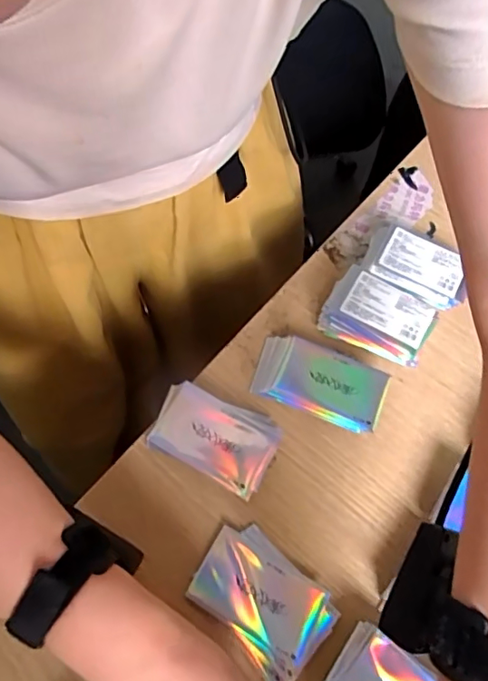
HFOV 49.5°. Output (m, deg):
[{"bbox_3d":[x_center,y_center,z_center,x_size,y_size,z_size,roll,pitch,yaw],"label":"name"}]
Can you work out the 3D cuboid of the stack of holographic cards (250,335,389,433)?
[{"bbox_3d":[0.069,0.037,0.477,0.116,0.026,0.063,22,64,7],"label":"stack of holographic cards"}]

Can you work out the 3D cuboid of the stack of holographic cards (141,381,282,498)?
[{"bbox_3d":[-0.025,0.081,0.449,0.102,0.024,0.068,25,65,9],"label":"stack of holographic cards"}]

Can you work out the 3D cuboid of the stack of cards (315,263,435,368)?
[{"bbox_3d":[0.128,-0.023,0.510,0.098,0.026,0.074,28,65,10],"label":"stack of cards"}]

